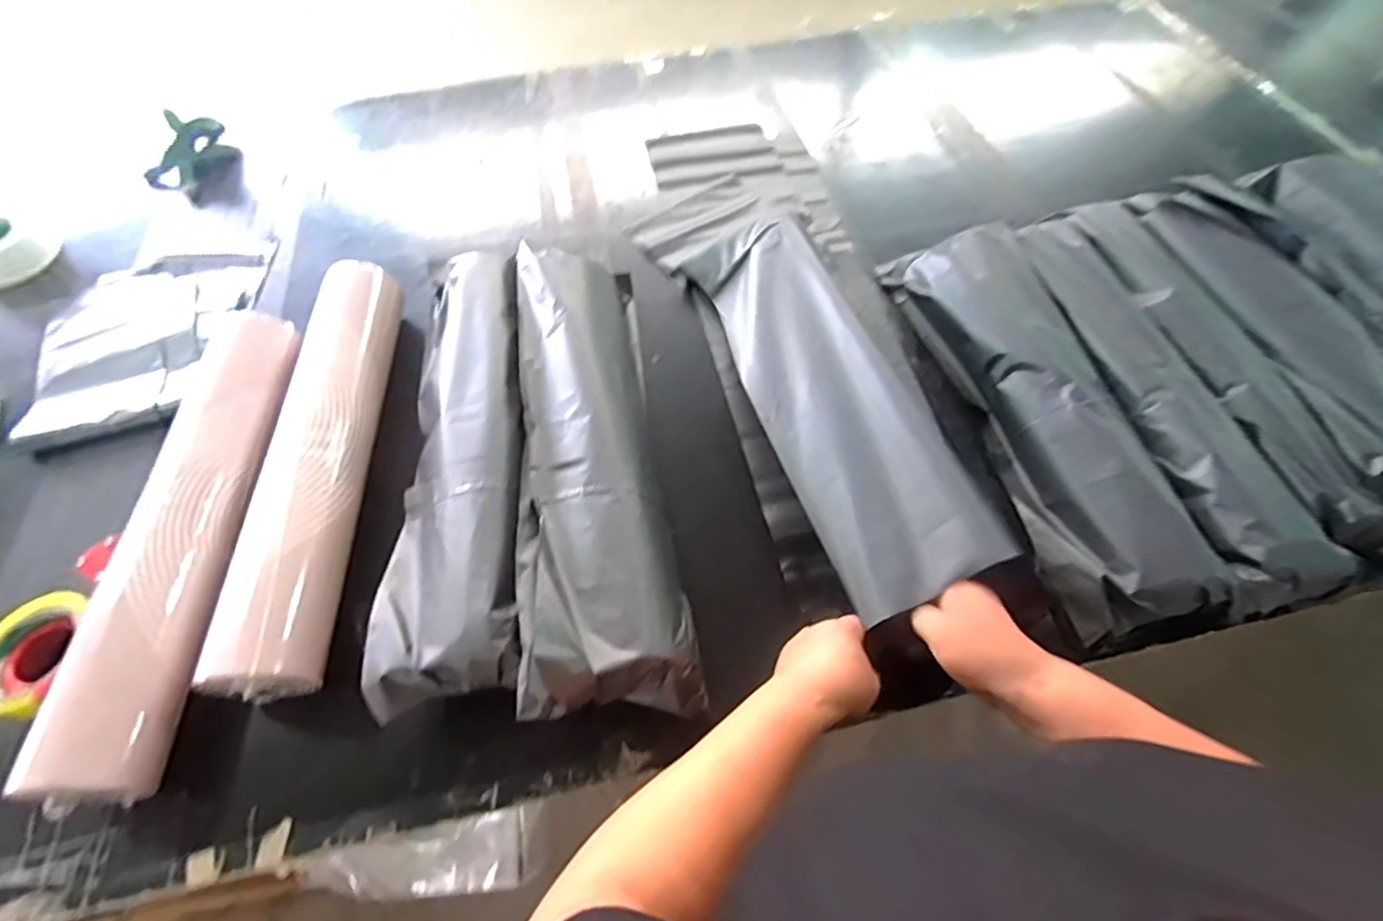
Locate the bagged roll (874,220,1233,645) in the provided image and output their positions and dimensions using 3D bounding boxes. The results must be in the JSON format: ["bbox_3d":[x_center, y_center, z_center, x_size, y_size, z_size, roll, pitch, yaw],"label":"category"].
[{"bbox_3d":[0.373,-0.074,0.657,0.138,0.078,0.518,-8,59,-4],"label":"bagged roll"}]

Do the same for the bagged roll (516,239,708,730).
[{"bbox_3d":[-0.099,-0.022,0.618,0.142,0.110,0.543,-7,59,-3],"label":"bagged roll"}]

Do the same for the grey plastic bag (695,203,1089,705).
[{"bbox_3d":[0.147,-0.061,0.624,0.142,0.110,0.575,-14,55,-8],"label":"grey plastic bag"}]

